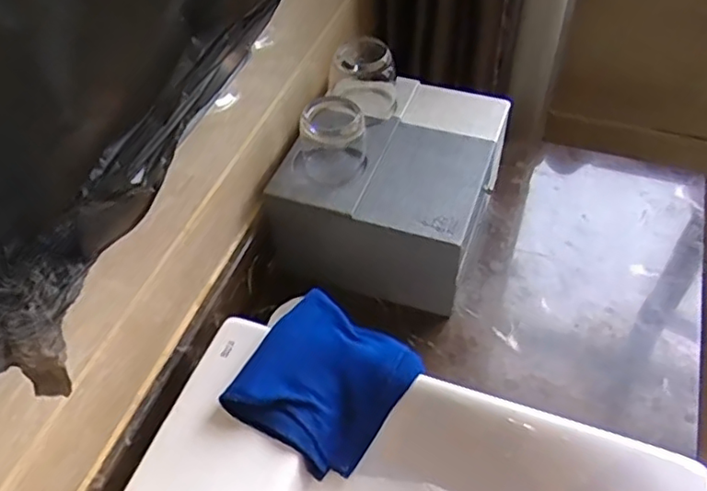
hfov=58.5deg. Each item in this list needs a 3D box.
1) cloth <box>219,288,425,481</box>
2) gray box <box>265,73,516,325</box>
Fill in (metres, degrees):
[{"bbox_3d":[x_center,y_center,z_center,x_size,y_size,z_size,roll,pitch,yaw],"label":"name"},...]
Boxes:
[{"bbox_3d":[-0.024,0.127,0.565,0.129,0.068,0.140,27,56,22],"label":"cloth"},{"bbox_3d":[0.054,-0.077,0.789,0.227,0.139,0.264,16,53,15],"label":"gray box"}]

